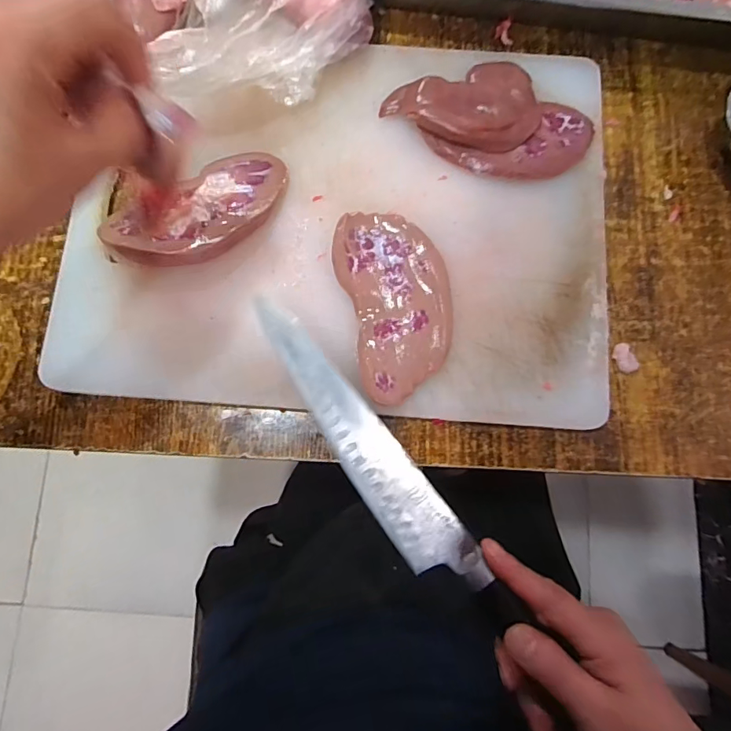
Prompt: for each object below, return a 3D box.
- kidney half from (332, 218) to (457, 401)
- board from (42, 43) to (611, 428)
[{"bbox_3d":[0.023,-0.044,0.331,0.072,0.015,0.129,-13,80,-2],"label":"kidney half"},{"bbox_3d":[-0.017,-0.110,0.345,0.377,0.021,0.283,4,80,1],"label":"board"}]

